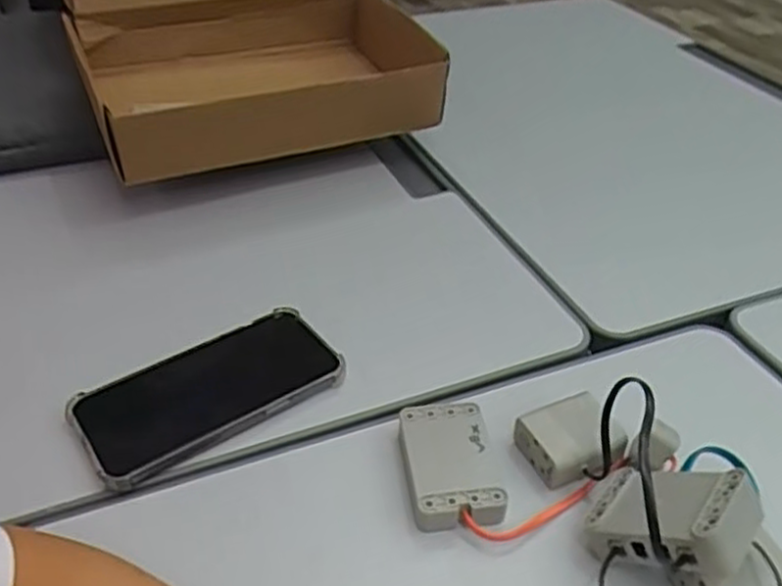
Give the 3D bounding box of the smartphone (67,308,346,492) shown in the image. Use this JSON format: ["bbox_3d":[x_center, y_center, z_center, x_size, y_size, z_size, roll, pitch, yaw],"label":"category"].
[{"bbox_3d":[-0.114,0.062,0.474,0.160,0.019,0.080,-23,45,-27],"label":"smartphone"}]

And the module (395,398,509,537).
[{"bbox_3d":[0.034,0.100,0.430,0.051,0.021,0.078,-4,39,-7],"label":"module"}]

